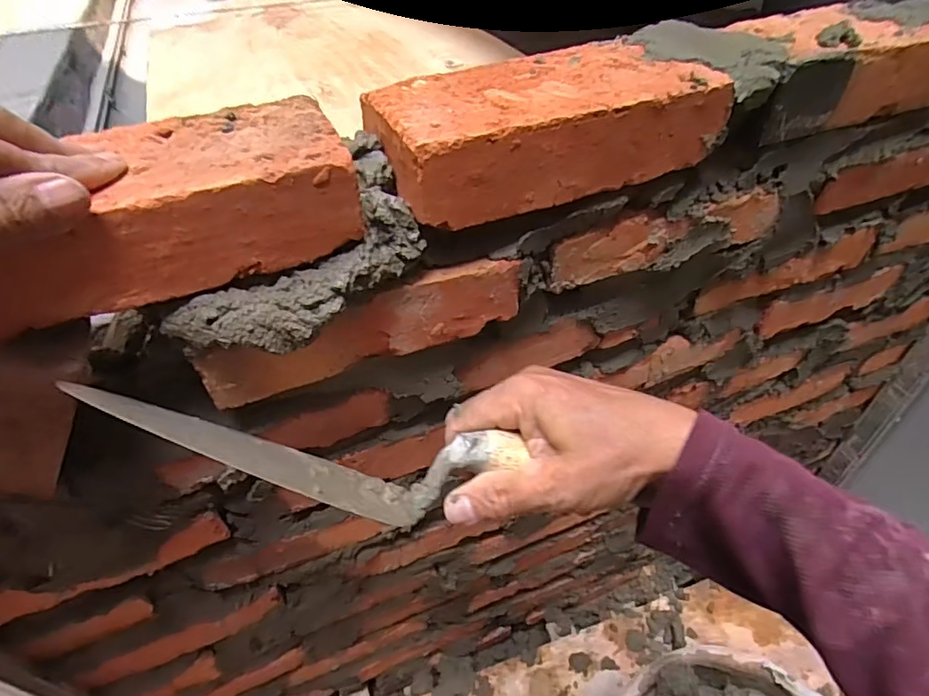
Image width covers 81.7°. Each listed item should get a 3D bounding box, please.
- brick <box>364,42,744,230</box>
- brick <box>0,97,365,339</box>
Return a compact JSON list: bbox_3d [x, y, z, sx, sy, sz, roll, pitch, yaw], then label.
[{"bbox_3d":[0.045,-0.132,0.315,0.191,0.053,0.098,-16,45,-16],"label":"brick"},{"bbox_3d":[-0.146,-0.068,0.257,0.173,0.049,0.100,-22,47,-22],"label":"brick"}]

